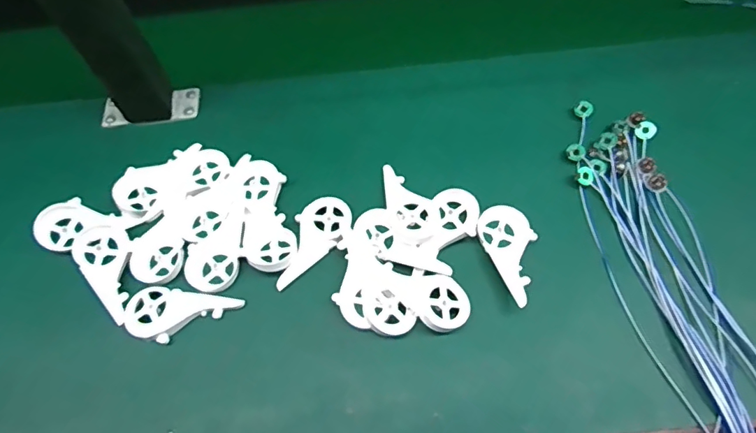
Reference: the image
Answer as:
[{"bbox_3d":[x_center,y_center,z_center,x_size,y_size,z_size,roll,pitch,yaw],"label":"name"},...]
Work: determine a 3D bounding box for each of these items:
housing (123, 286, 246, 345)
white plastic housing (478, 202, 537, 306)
[{"bbox_3d":[-0.165,0.084,0.403,0.089,0.014,0.045,7,63,6],"label":"housing"},{"bbox_3d":[0.119,0.029,0.417,0.046,0.016,0.092,-19,64,-8],"label":"white plastic housing"}]

